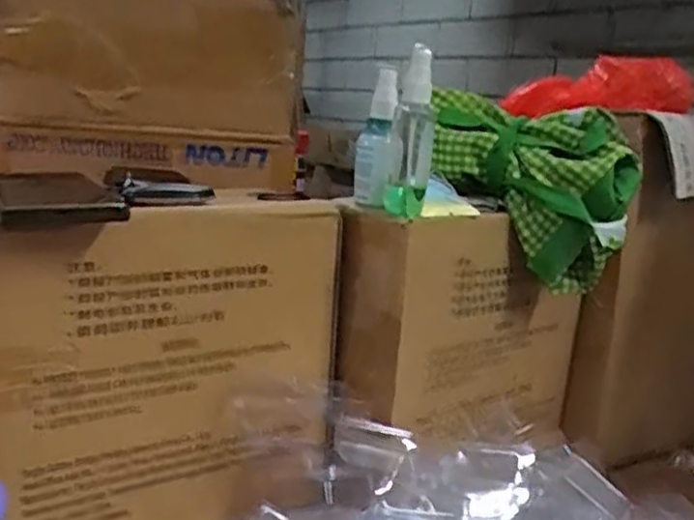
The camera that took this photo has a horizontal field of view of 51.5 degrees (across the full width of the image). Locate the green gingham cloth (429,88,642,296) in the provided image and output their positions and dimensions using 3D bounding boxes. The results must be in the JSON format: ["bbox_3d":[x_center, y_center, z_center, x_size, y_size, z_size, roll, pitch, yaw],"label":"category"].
[{"bbox_3d":[0.168,-0.064,0.675,0.181,0.154,0.095,7,12,10],"label":"green gingham cloth"}]

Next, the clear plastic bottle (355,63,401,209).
[{"bbox_3d":[0.028,-0.102,0.617,0.040,0.114,0.046,5,12,1],"label":"clear plastic bottle"}]

